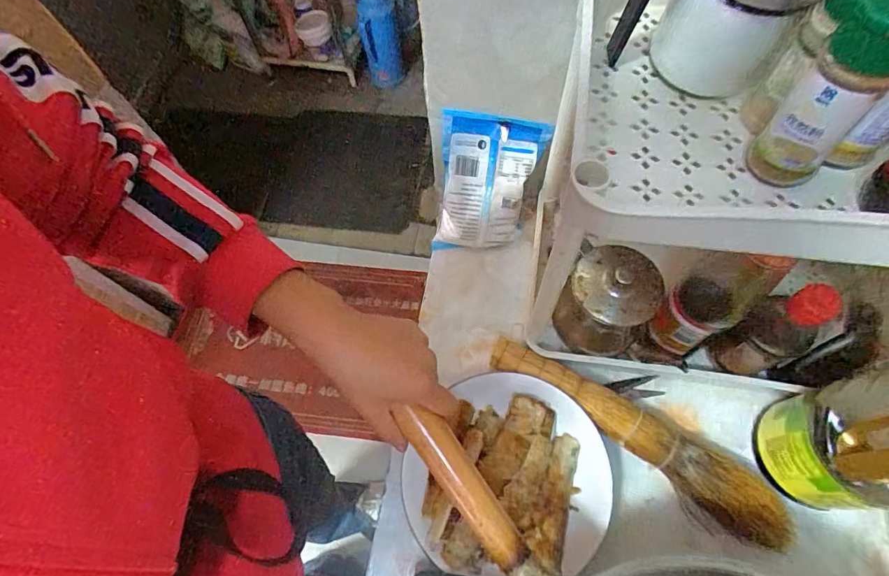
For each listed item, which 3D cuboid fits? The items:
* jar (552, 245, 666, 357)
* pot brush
[{"bbox_3d":[0.159,0.014,0.461,0.079,0.085,0.082,-1,65,2],"label":"jar"},{"bbox_3d":[0.185,0.139,0.462,0.303,0.043,0.058,33,71,16],"label":"pot brush"}]

